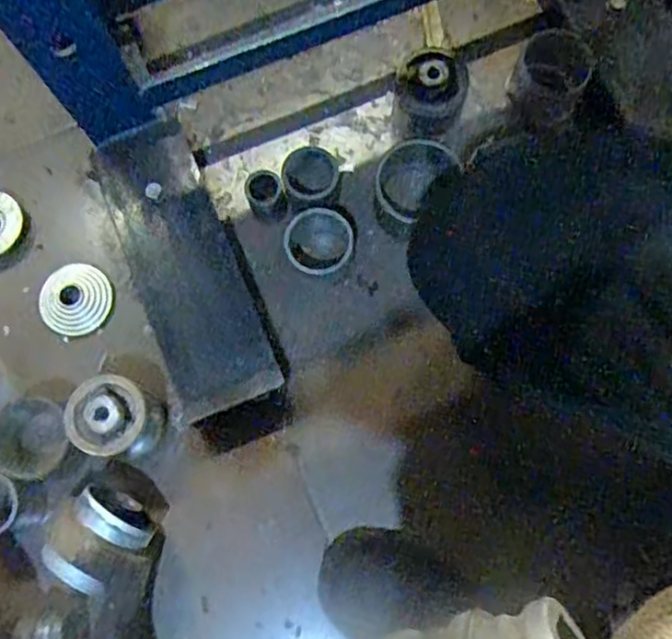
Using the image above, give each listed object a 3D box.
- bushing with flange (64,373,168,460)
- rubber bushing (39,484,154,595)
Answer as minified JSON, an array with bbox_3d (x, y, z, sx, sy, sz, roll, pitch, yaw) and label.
[{"bbox_3d":[-0.204,0.091,0.625,0.075,0.063,0.072,19,79,6],"label":"bushing with flange"},{"bbox_3d":[-0.204,0.194,0.592,0.081,0.074,0.076,23,79,7],"label":"rubber bushing"}]

